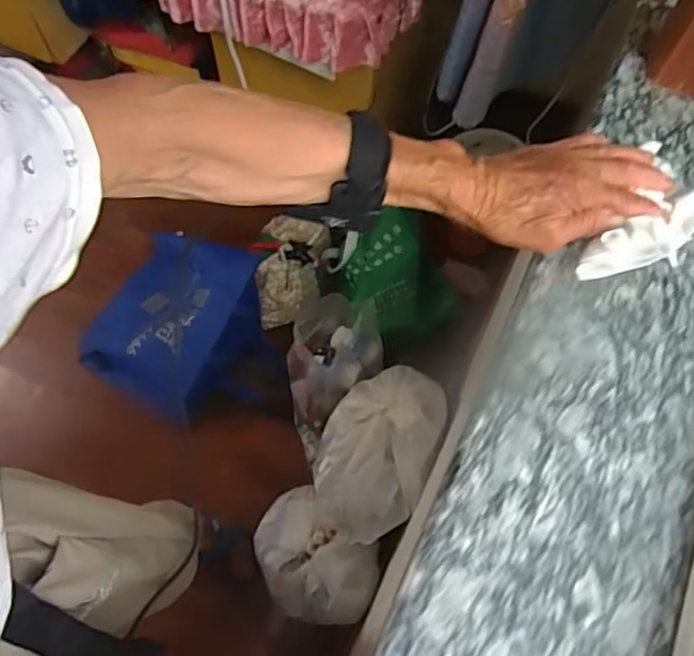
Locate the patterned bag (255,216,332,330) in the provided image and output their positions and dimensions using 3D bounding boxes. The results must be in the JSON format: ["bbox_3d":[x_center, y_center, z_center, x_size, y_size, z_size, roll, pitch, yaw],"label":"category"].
[{"bbox_3d":[-0.122,-0.135,1.327,0.141,0.127,0.227,3,66,1],"label":"patterned bag"}]

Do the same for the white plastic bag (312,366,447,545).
[{"bbox_3d":[0.054,0.203,1.038,0.187,0.112,0.306,21,68,8],"label":"white plastic bag"}]

